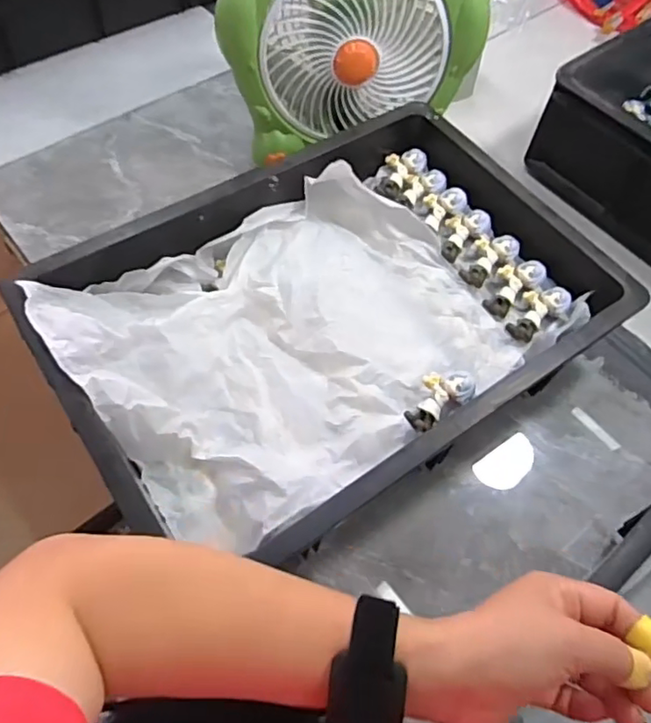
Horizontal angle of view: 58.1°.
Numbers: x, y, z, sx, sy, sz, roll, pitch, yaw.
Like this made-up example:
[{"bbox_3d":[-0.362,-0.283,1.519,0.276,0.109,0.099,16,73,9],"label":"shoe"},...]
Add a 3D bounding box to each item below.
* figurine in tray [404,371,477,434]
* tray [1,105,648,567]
[{"bbox_3d":[0.094,0.030,0.495,0.059,0.025,0.037,-29,65,-19],"label":"figurine in tray"},{"bbox_3d":[0.005,-0.039,0.529,0.450,0.099,0.317,-30,65,-19],"label":"tray"}]

